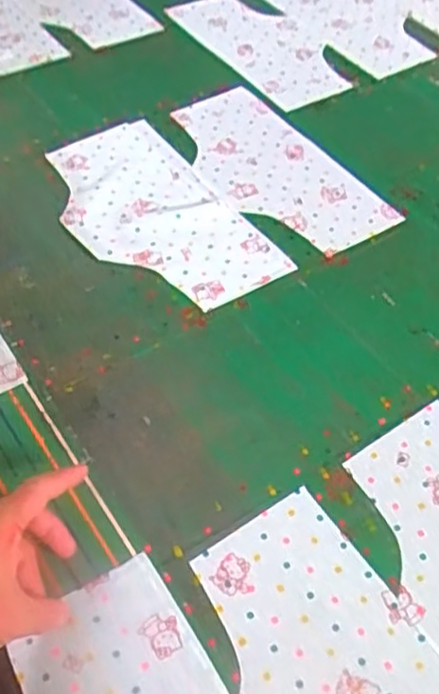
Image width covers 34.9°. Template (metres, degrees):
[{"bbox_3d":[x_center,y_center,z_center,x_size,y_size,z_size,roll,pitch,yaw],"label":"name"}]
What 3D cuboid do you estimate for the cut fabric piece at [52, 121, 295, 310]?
[{"bbox_3d":[-0.083,-0.158,0.809,0.174,0.009,0.325,-26,57,-22],"label":"cut fabric piece"}]

